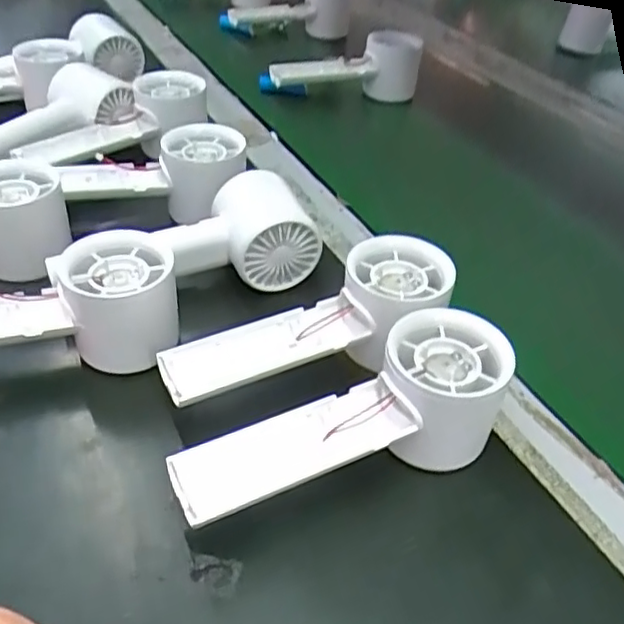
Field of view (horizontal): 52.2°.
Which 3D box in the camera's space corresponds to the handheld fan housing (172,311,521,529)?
[{"bbox_3d":[0.015,0.051,0.286,0.154,0.058,0.050,-14,44,-24],"label":"handheld fan housing"}]

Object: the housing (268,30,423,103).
[{"bbox_3d":[0.031,-0.250,0.648,0.156,0.060,0.043,-7,41,-16],"label":"housing"}]

